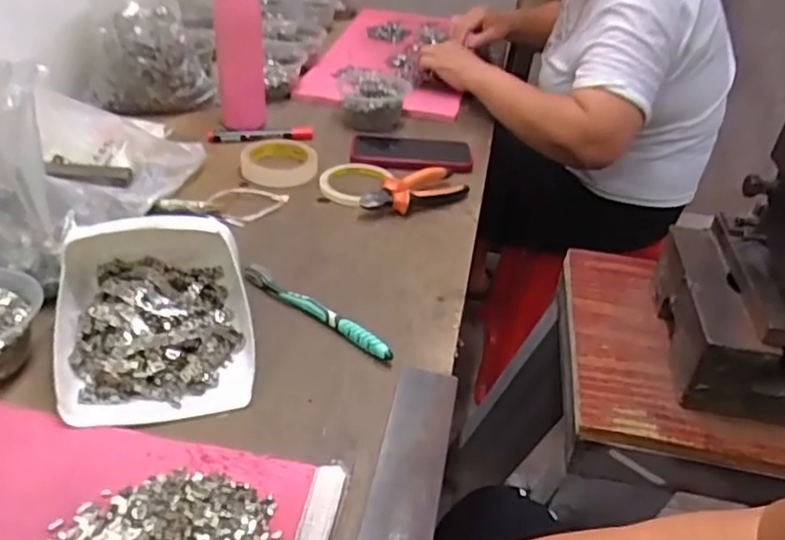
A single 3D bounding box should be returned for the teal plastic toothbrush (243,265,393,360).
[{"bbox_3d":[-0.072,0.035,0.617,0.181,0.013,0.015,27,40,29],"label":"teal plastic toothbrush"}]

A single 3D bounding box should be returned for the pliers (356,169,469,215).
[{"bbox_3d":[0.026,-0.098,0.809,0.145,0.028,0.061,-18,40,-29],"label":"pliers"}]

